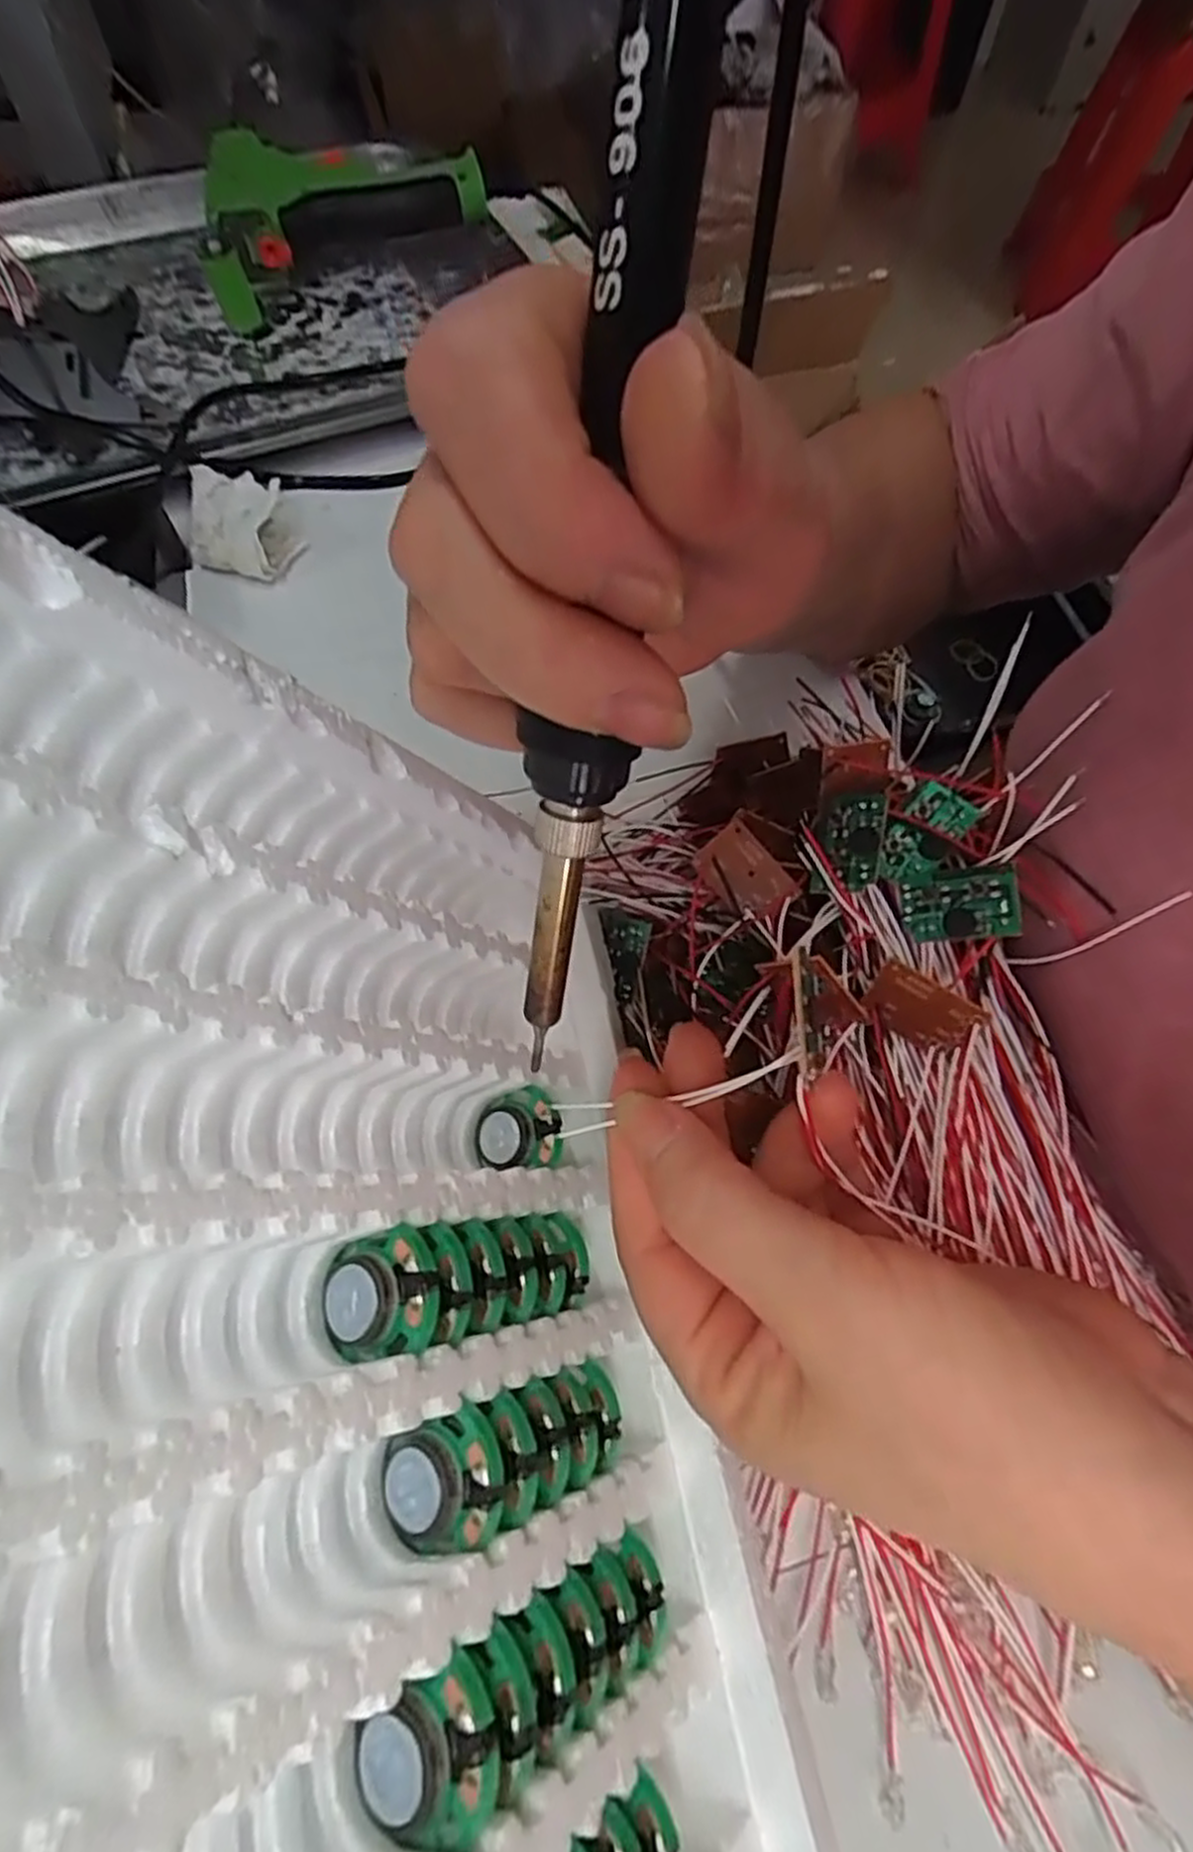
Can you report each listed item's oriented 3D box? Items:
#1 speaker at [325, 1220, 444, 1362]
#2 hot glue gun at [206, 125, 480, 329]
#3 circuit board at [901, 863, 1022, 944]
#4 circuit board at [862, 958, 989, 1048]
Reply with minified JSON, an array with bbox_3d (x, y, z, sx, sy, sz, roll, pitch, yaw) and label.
[{"bbox_3d":[-0.041,0.070,0.151,0.021,0.010,0.021,1,64,-3],"label":"speaker"},{"bbox_3d":[-0.136,-0.387,0.438,0.148,0.053,0.099,-6,64,-6],"label":"hot glue gun"},{"bbox_3d":[0.096,-0.005,0.209,0.028,0.004,0.018,-8,81,35],"label":"circuit board"},{"bbox_3d":[0.086,0.023,0.211,0.026,0.018,0.004,33,26,17],"label":"circuit board"}]

